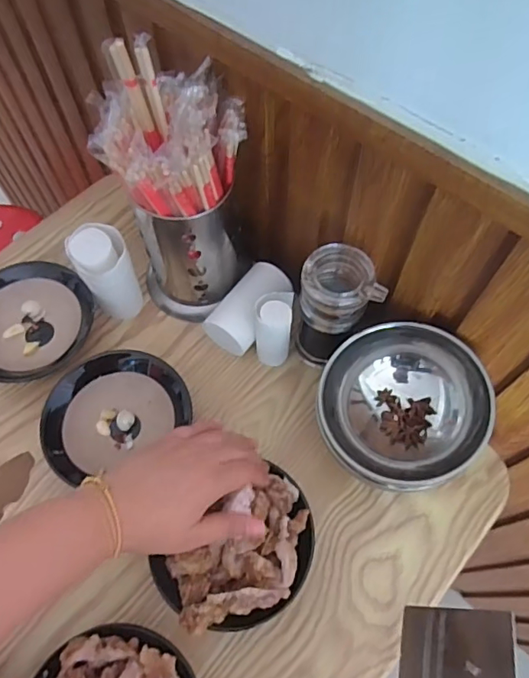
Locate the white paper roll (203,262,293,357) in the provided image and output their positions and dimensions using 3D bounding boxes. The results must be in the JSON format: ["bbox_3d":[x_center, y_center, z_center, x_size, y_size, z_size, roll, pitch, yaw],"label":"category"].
[{"bbox_3d":[-0.016,-0.028,0.561,0.052,0.051,0.096,35,70,16],"label":"white paper roll"}]

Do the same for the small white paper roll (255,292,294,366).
[{"bbox_3d":[0.009,-0.008,0.525,0.035,0.095,0.041,6,64,4],"label":"small white paper roll"}]

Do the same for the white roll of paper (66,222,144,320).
[{"bbox_3d":[-0.164,-0.068,0.559,0.055,0.095,0.068,-34,68,-14],"label":"white roll of paper"}]

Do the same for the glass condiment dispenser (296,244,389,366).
[{"bbox_3d":[0.062,-0.025,0.490,0.065,0.136,0.057,-13,65,-5],"label":"glass condiment dispenser"}]

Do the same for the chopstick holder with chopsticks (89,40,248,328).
[{"bbox_3d":[-0.074,-0.128,0.489,0.117,0.258,0.099,-14,65,-6],"label":"chopstick holder with chopsticks"}]

